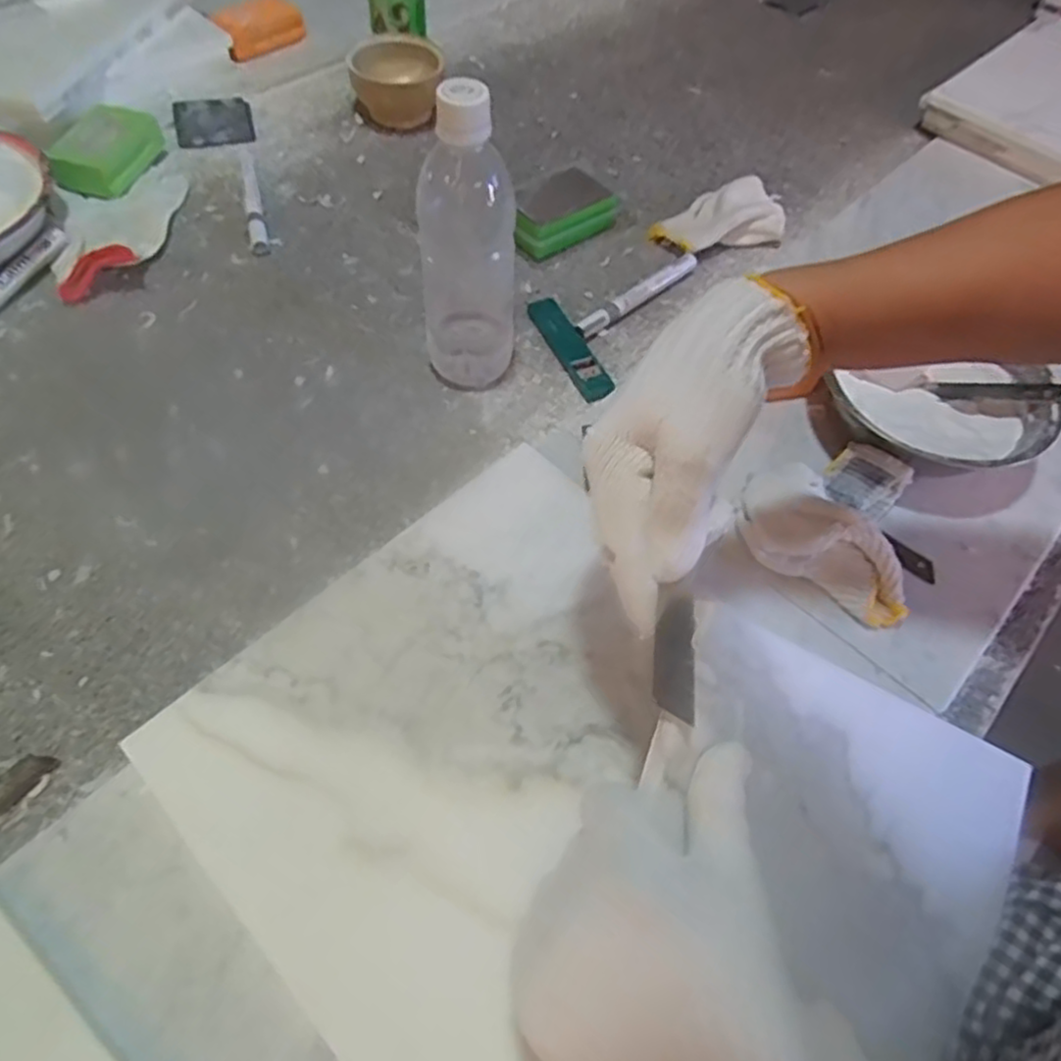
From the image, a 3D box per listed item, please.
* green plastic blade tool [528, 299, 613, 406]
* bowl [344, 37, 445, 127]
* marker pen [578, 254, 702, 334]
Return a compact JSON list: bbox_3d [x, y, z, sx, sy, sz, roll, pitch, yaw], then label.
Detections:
[{"bbox_3d":[0.031,-0.148,0.561,0.026,0.007,0.116,-33,61,7],"label":"green plastic blade tool"},{"bbox_3d":[-0.139,-0.466,0.725,0.094,0.062,0.079,-1,57,-5],"label":"bowl"},{"bbox_3d":[0.094,-0.203,0.595,0.137,0.015,0.017,-33,65,-23],"label":"marker pen"}]

